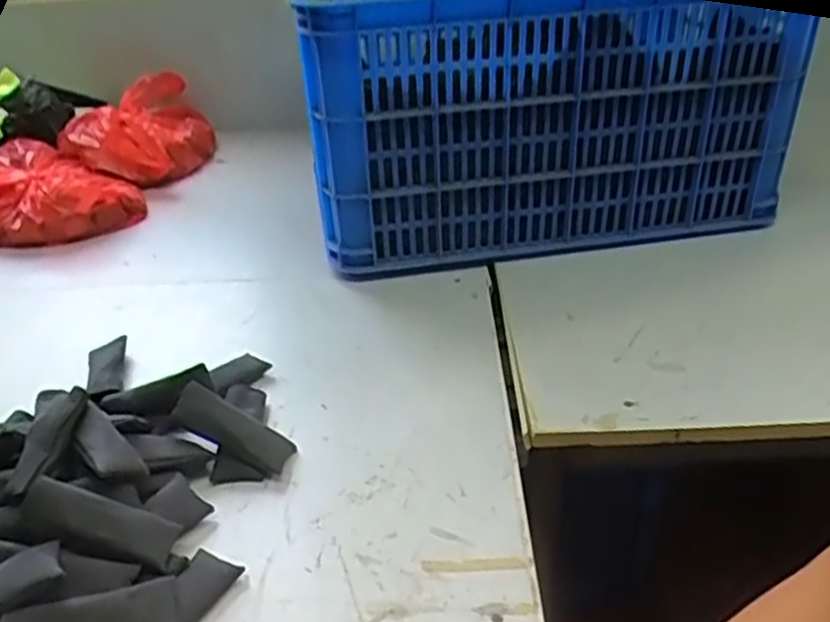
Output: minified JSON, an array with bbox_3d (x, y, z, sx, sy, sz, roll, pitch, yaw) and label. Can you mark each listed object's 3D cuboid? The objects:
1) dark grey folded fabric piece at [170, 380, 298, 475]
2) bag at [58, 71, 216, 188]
[{"bbox_3d":[-0.153,0.100,0.638,0.105,0.020,0.035,32,35,-7],"label":"dark grey folded fabric piece"},{"bbox_3d":[-0.423,-0.277,1.180,0.175,0.123,0.213,19,38,30],"label":"bag"}]

